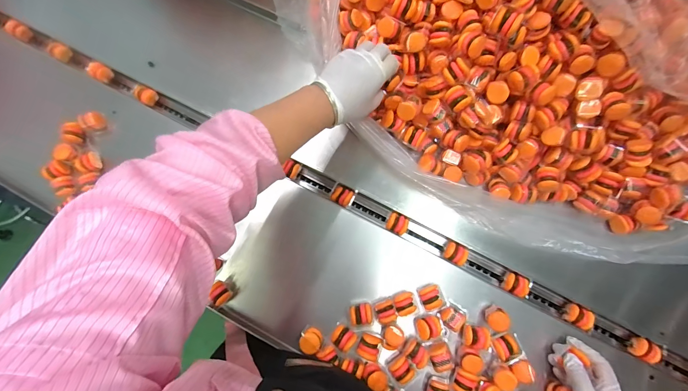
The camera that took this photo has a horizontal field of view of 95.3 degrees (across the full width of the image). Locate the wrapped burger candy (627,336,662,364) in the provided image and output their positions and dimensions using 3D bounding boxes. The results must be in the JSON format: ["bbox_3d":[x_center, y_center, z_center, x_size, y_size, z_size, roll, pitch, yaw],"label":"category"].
[{"bbox_3d":[0.450,0.231,0.468,0.025,0.028,0.029,29,79,7],"label":"wrapped burger candy"}]

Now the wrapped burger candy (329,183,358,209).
[{"bbox_3d":[-0.001,0.002,0.534,0.039,0.039,0.033,25,79,7],"label":"wrapped burger candy"}]

